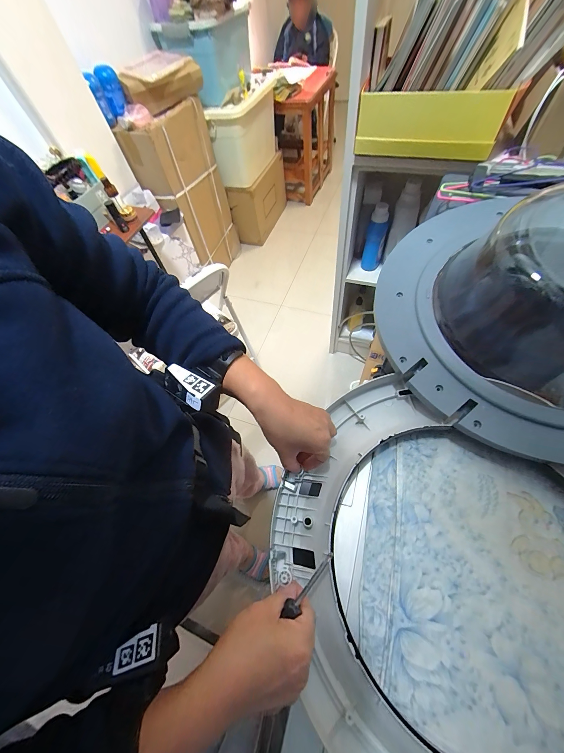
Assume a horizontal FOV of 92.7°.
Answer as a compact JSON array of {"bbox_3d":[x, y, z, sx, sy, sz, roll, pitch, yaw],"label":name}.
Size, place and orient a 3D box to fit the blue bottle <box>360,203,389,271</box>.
[{"bbox_3d":[0.349,-0.512,0.998,0.073,0.228,0.066,14,62,14],"label":"blue bottle"}]

